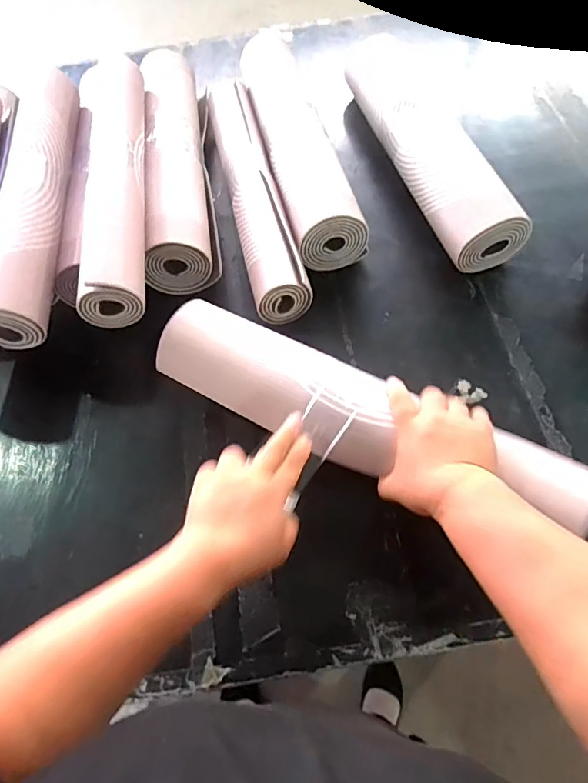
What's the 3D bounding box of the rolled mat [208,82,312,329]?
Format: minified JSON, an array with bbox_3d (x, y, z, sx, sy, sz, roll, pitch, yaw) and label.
[{"bbox_3d":[-0.067,-0.324,0.750,0.078,0.081,0.506,-13,62,-3],"label":"rolled mat"}]

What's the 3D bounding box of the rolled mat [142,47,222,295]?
[{"bbox_3d":[-0.187,-0.379,0.760,0.086,0.086,0.489,-9,62,-1],"label":"rolled mat"}]

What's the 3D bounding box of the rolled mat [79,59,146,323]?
[{"bbox_3d":[-0.255,-0.319,0.665,0.083,0.059,0.514,-10,62,-2],"label":"rolled mat"}]

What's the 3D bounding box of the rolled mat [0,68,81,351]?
[{"bbox_3d":[-0.371,-0.290,0.667,0.085,0.070,0.501,-6,62,1],"label":"rolled mat"}]

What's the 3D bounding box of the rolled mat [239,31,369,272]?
[{"bbox_3d":[-0.003,-0.428,0.790,0.112,0.087,0.545,-12,62,-3],"label":"rolled mat"}]

